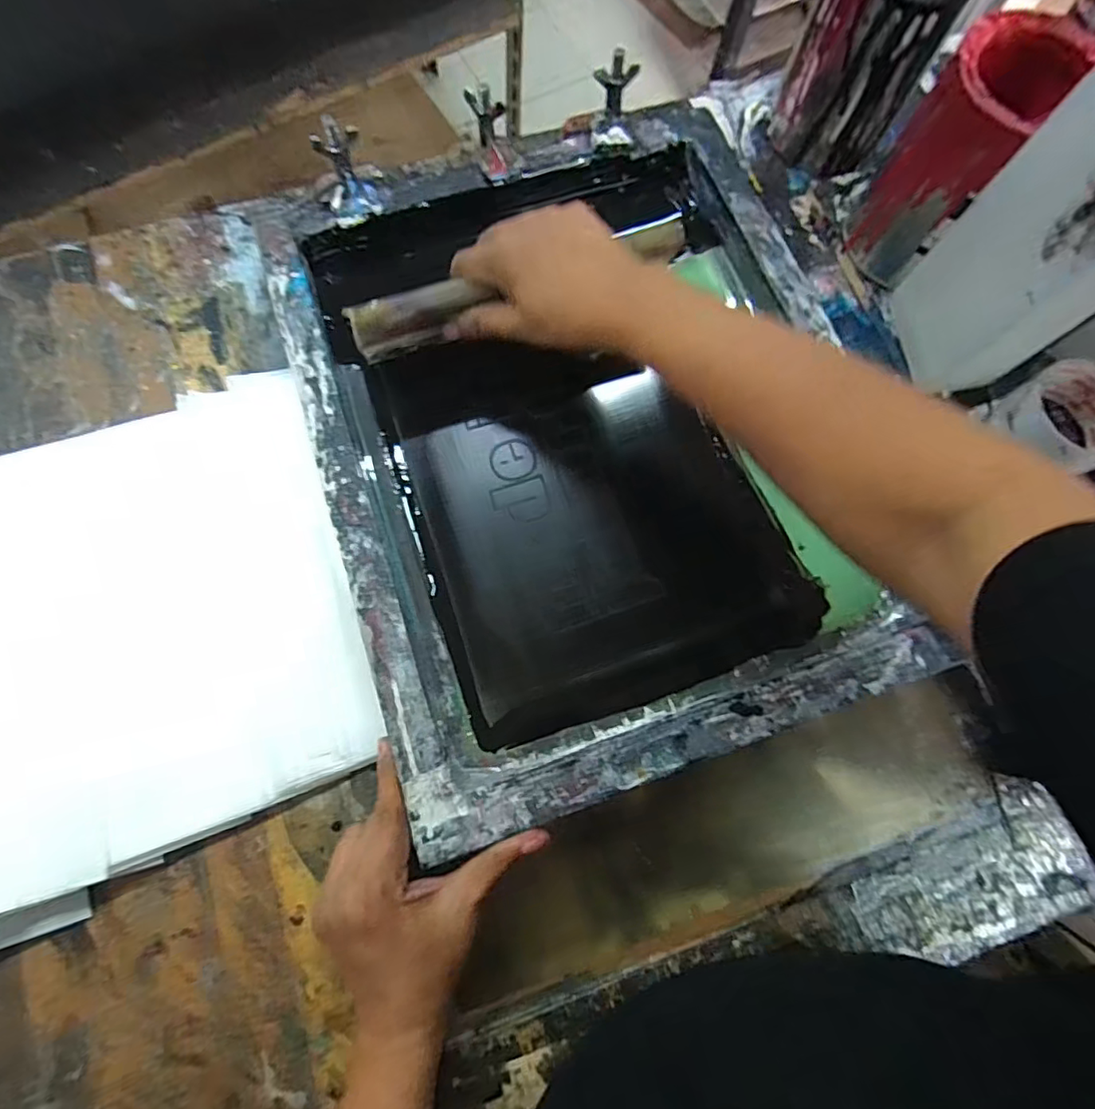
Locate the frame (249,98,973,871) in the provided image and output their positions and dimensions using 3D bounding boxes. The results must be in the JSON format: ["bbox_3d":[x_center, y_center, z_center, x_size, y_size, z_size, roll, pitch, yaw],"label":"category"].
[{"bbox_3d":[0.029,-0.104,0.438,0.390,0.049,0.508,-19,76,-4],"label":"frame"}]

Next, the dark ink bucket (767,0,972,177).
[{"bbox_3d":[0.264,-0.414,0.477,0.102,0.137,0.096,30,78,8],"label":"dark ink bucket"}]

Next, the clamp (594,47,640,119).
[{"bbox_3d":[0.056,-0.391,0.475,0.033,0.047,0.015,3,76,1],"label":"clamp"}]

